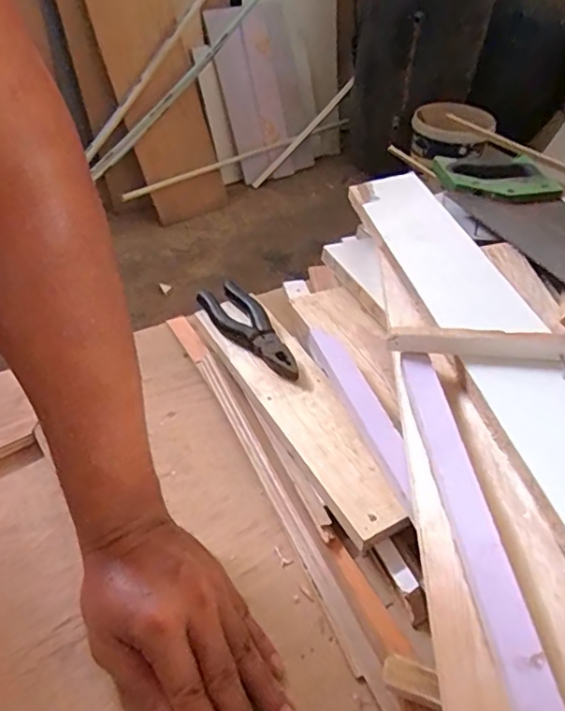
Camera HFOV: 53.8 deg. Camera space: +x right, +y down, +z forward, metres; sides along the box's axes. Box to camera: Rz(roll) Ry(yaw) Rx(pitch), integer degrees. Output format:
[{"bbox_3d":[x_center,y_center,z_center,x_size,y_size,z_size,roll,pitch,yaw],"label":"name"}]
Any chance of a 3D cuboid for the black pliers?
[{"bbox_3d":[-0.031,-0.026,0.547,0.044,0.020,0.146,-24,48,-26],"label":"black pliers"}]

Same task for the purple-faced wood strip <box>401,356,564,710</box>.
[{"bbox_3d":[0.113,0.096,0.351,0.021,0.026,0.245,-2,42,-4],"label":"purple-faced wood strip"}]

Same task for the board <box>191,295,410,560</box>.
[{"bbox_3d":[0.010,0.040,0.499,0.069,0.017,0.287,-21,48,-19],"label":"board"}]

